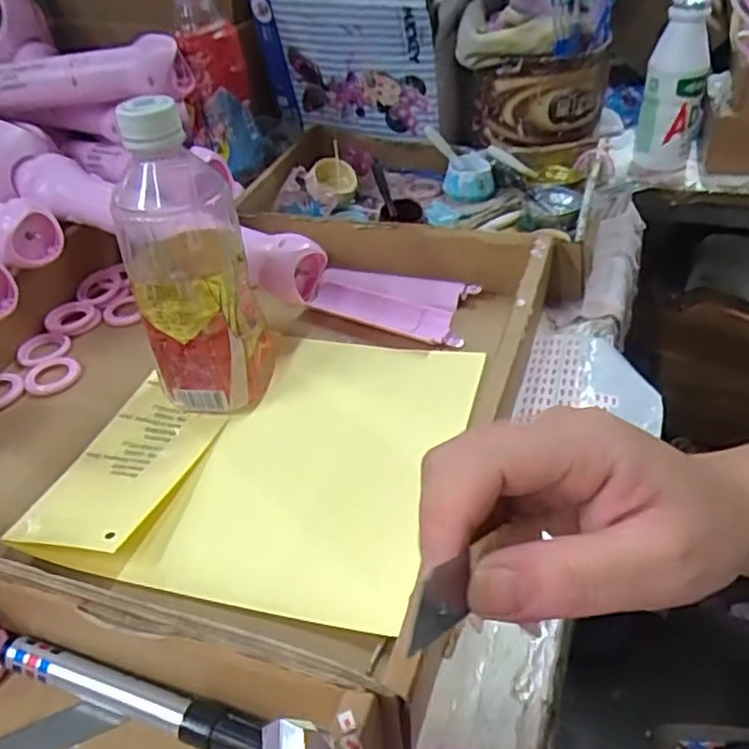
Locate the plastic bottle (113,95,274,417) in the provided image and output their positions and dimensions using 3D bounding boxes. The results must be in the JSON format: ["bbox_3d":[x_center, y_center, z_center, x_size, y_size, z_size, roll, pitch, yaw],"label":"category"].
[{"bbox_3d":[-0.107,-0.062,0.397,0.067,0.183,0.063,-15,41,-10],"label":"plastic bottle"}]

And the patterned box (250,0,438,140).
[{"bbox_3d":[-0.027,-0.287,0.635,0.164,0.129,0.033,12,44,20],"label":"patterned box"}]

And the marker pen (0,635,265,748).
[{"bbox_3d":[-0.106,0.138,0.293,0.131,0.014,0.016,10,44,19],"label":"marker pen"}]

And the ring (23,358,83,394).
[{"bbox_3d":[-0.229,0.000,0.485,0.037,0.004,0.040,-4,41,3],"label":"ring"}]

